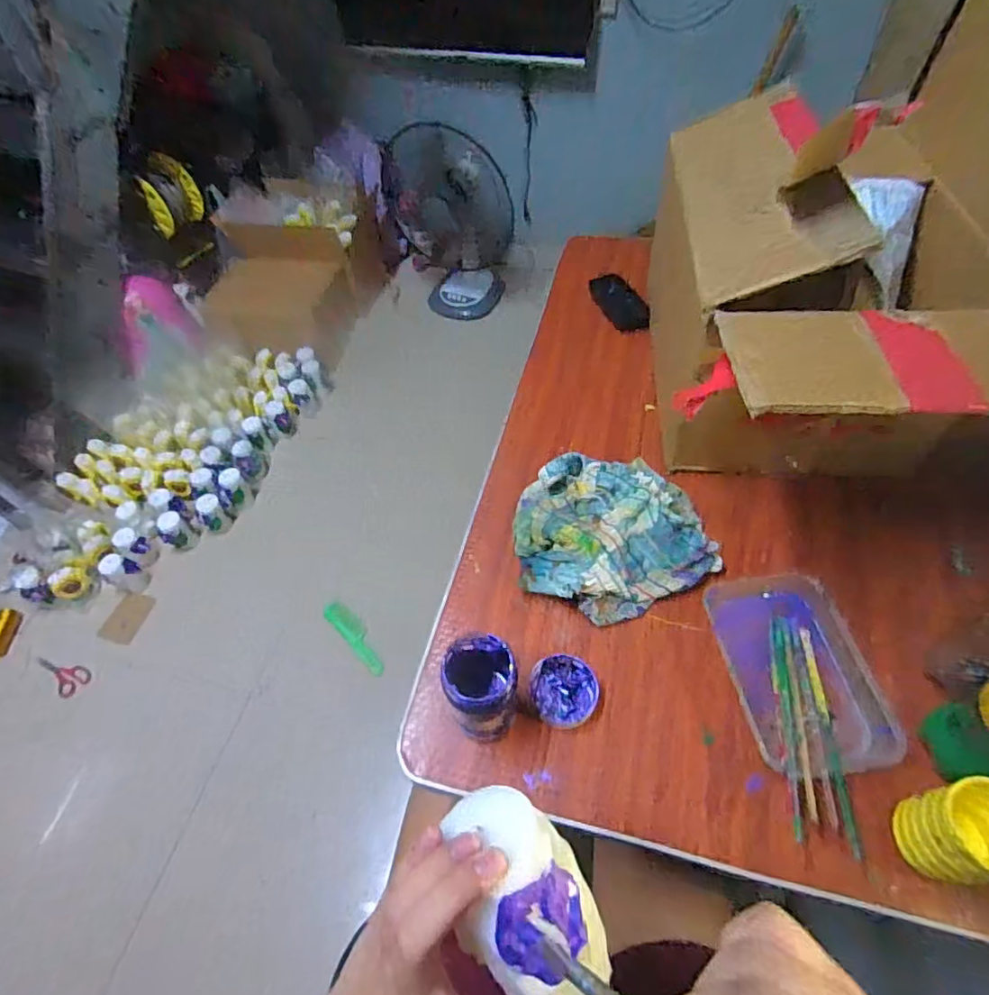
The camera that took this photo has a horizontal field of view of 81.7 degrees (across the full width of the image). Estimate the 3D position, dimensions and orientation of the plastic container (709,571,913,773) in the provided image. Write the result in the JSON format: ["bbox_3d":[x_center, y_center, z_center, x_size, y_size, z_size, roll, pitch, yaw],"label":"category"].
[{"bbox_3d":[0.255,0.145,0.488,0.114,0.035,0.161,-11,55,-4],"label":"plastic container"}]

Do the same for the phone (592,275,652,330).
[{"bbox_3d":[0.181,-0.279,0.821,0.056,0.009,0.115,-28,64,-1],"label":"phone"}]

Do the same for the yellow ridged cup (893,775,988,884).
[{"bbox_3d":[0.320,0.230,0.392,0.058,0.069,0.056,-2,55,3],"label":"yellow ridged cup"}]

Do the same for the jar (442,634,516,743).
[{"bbox_3d":[-0.009,0.152,0.454,0.052,0.093,0.058,-17,55,-8],"label":"jar"}]

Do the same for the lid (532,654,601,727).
[{"bbox_3d":[0.061,0.167,0.497,0.057,0.015,0.057,-2,55,3],"label":"lid"}]

